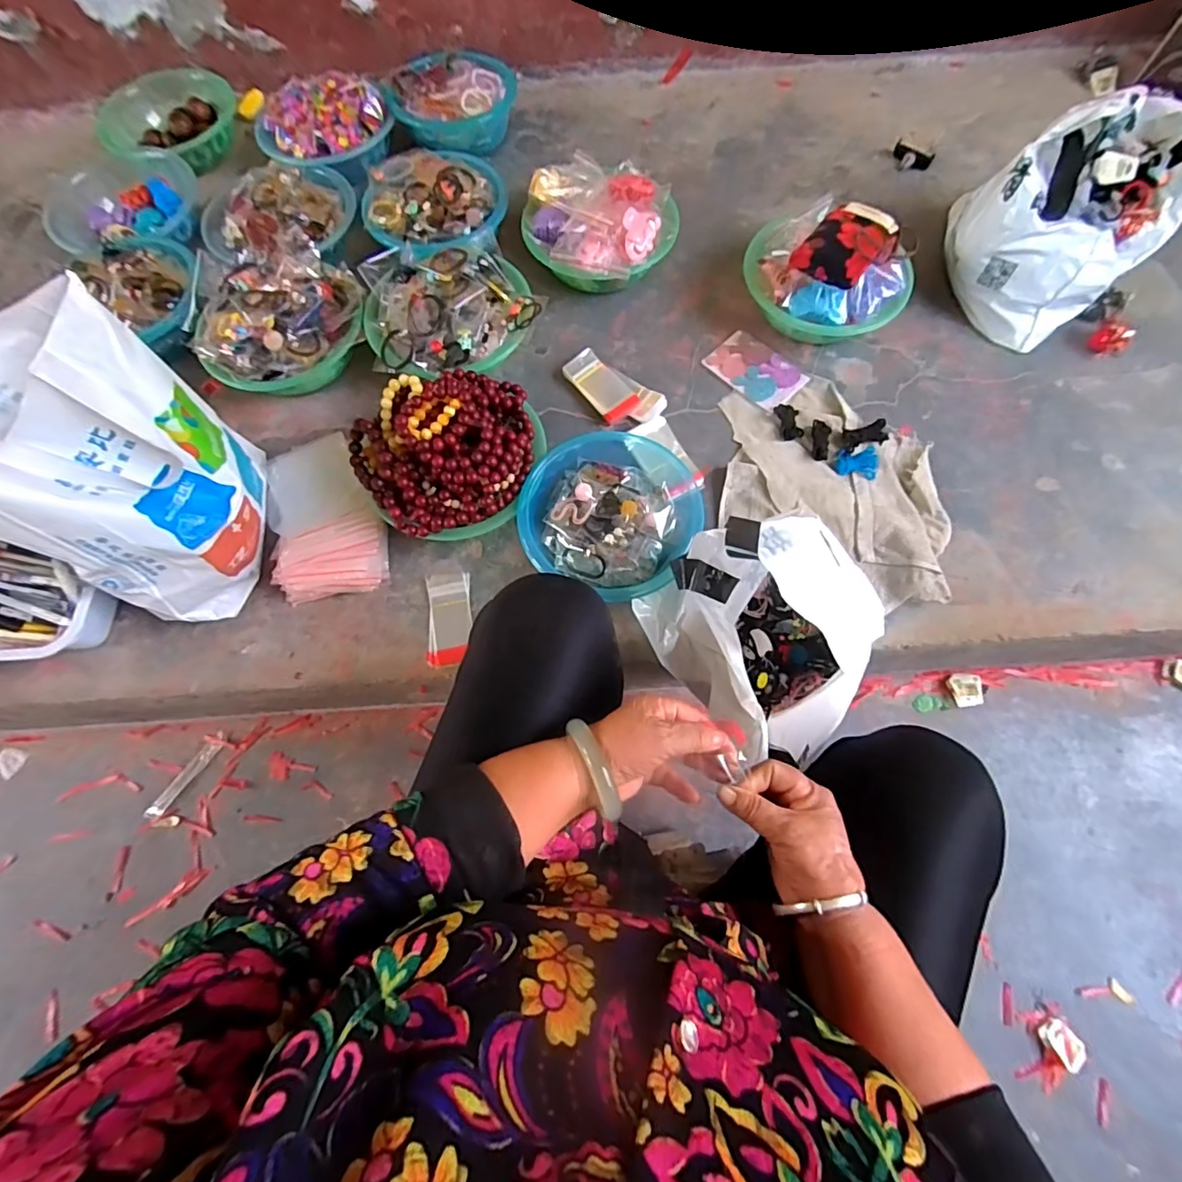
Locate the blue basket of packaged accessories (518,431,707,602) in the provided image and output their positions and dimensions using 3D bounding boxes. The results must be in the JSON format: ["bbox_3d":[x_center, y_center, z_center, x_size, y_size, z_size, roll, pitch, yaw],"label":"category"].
[{"bbox_3d":[0.033,-0.113,0.704,0.215,0.073,0.235,0,70,1],"label":"blue basket of packaged accessories"}]

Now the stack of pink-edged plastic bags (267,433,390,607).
[{"bbox_3d":[-0.355,-0.099,0.723,0.149,0.066,0.229,-19,71,-5],"label":"stack of pink-edged plastic bags"}]

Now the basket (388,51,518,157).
[{"bbox_3d":[-0.244,-0.873,0.981,0.218,0.076,0.197,-2,70,1],"label":"basket"}]

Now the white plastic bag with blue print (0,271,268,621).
[{"bbox_3d":[-0.507,-0.116,0.599,0.182,0.314,0.235,36,75,13],"label":"white plastic bag with blue print"}]

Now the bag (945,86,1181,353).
[{"bbox_3d":[0.705,-0.570,0.797,0.324,0.200,0.253,-33,72,-10],"label":"bag"}]

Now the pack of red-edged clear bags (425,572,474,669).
[{"bbox_3d":[-0.183,0.036,0.698,0.057,0.008,0.118,-6,70,-1],"label":"pack of red-edged clear bags"}]

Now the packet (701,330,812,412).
[{"bbox_3d":[0.249,-0.335,0.816,0.090,0.007,0.141,-42,74,-13],"label":"packet"}]

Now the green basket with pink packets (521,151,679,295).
[{"bbox_3d":[0.014,-0.577,0.857,0.236,0.105,0.239,-2,70,1],"label":"green basket with pink packets"}]

